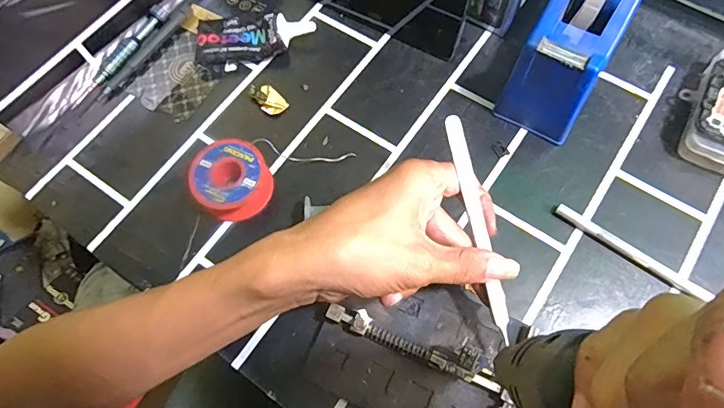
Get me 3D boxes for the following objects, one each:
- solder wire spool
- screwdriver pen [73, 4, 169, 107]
[{"bbox_3d":[-0.095,-0.018,0.341,0.051,0.028,0.052,-29,70,-9],"label":"solder wire spool"},{"bbox_3d":[-0.202,-0.126,0.396,0.013,0.011,0.110,29,72,12],"label":"screwdriver pen"}]

